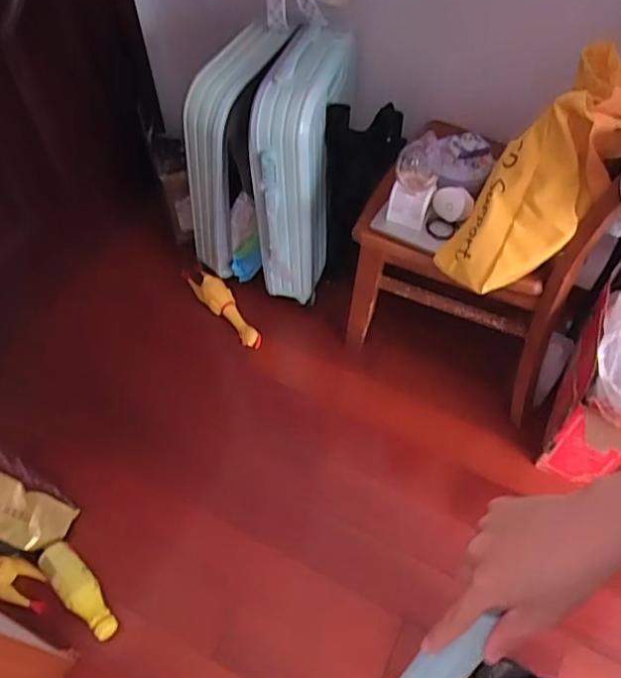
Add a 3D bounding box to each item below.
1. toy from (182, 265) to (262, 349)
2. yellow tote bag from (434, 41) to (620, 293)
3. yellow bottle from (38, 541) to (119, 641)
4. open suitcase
[{"bbox_3d":[-0.241,-0.099,1.628,0.076,0.044,0.339,-35,62,-22],"label":"toy"},{"bbox_3d":[0.412,-0.282,1.002,0.175,0.209,0.463,41,108,23],"label":"yellow tote bag"},{"bbox_3d":[-0.464,0.508,1.180,0.219,0.050,0.070,39,63,24],"label":"yellow bottle"},{"bbox_3d":[-0.124,-0.402,1.416,0.354,0.570,0.334,1,55,0],"label":"open suitcase"}]

